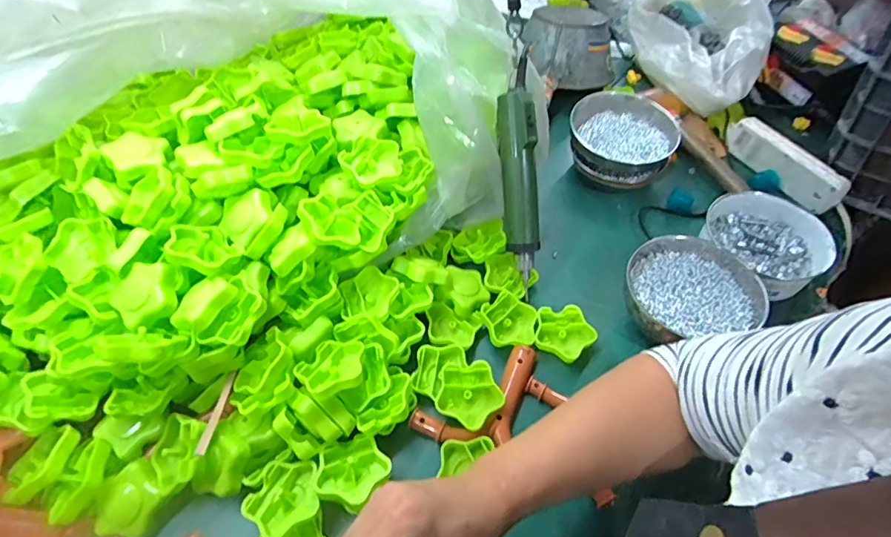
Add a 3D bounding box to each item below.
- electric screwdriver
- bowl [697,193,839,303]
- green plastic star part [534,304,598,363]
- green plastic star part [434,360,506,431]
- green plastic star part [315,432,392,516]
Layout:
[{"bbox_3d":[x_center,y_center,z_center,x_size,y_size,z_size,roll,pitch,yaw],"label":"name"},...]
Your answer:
[{"bbox_3d":[0.088,-0.107,0.573,0.041,0.271,0.041,-5,15,-3],"label":"electric screwdriver"},{"bbox_3d":[0.413,-0.036,0.614,0.104,0.062,0.147,-35,57,-4],"label":"bowl"},{"bbox_3d":[0.138,0.074,0.564,0.069,0.015,0.068,-36,60,-23],"label":"green plastic star part"},{"bbox_3d":[0.023,0.133,0.504,0.066,0.024,0.062,-22,55,-14],"label":"green plastic star part"},{"bbox_3d":[-0.089,0.194,0.453,0.064,0.022,0.062,-34,59,-22],"label":"green plastic star part"}]

